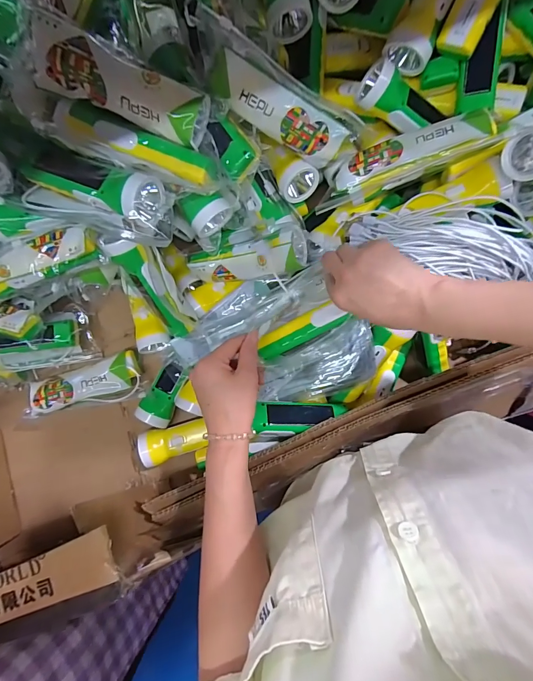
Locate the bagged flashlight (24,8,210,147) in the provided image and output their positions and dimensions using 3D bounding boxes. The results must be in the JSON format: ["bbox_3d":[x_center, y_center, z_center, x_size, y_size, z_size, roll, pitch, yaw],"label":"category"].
[{"bbox_3d":[-0.143,-0.252,0.342,0.167,0.055,0.054,19,87,-12],"label":"bagged flashlight"}]

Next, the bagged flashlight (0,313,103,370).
[{"bbox_3d":[-0.388,0.007,0.538,0.218,0.090,0.079,-11,84,-14],"label":"bagged flashlight"}]

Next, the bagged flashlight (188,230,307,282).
[{"bbox_3d":[-0.031,-0.108,0.465,0.166,0.073,0.058,-4,85,26],"label":"bagged flashlight"}]

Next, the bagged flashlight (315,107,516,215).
[{"bbox_3d":[0.167,-0.219,0.411,0.186,0.036,0.058,-16,84,23],"label":"bagged flashlight"}]

